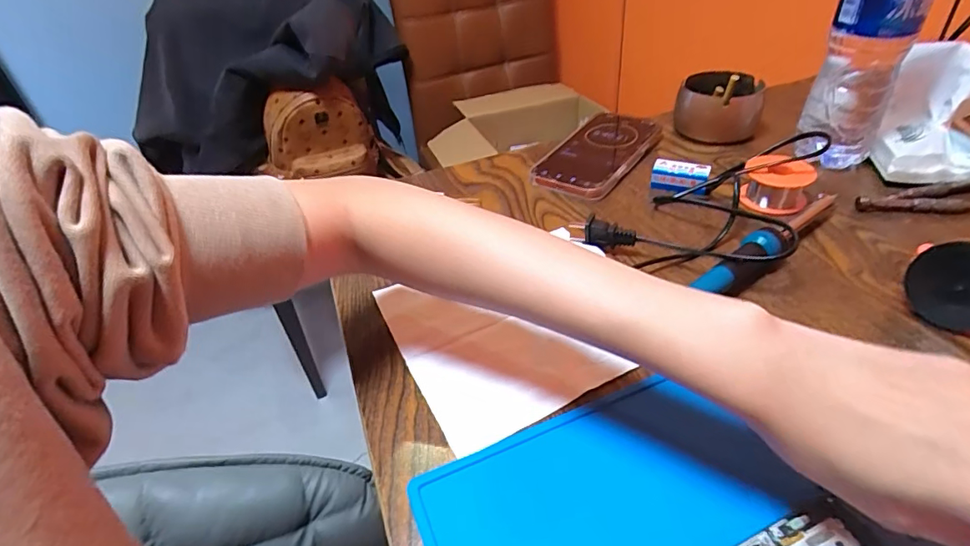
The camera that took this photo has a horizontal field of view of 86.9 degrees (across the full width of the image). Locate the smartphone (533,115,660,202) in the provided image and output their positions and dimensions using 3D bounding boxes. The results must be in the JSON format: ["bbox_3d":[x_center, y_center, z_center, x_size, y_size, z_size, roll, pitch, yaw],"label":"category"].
[{"bbox_3d":[0.117,-0.127,0.530,0.082,0.012,0.156,22,50,27],"label":"smartphone"}]

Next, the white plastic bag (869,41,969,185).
[{"bbox_3d":[0.403,-0.138,0.448,0.082,0.093,0.111,17,44,26],"label":"white plastic bag"}]

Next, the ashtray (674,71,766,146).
[{"bbox_3d":[0.255,-0.182,0.558,0.083,0.048,0.079,13,43,22],"label":"ashtray"}]

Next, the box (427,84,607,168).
[{"bbox_3d":[0.056,-0.344,1.145,0.365,0.091,0.167,-13,39,-9],"label":"box"}]

